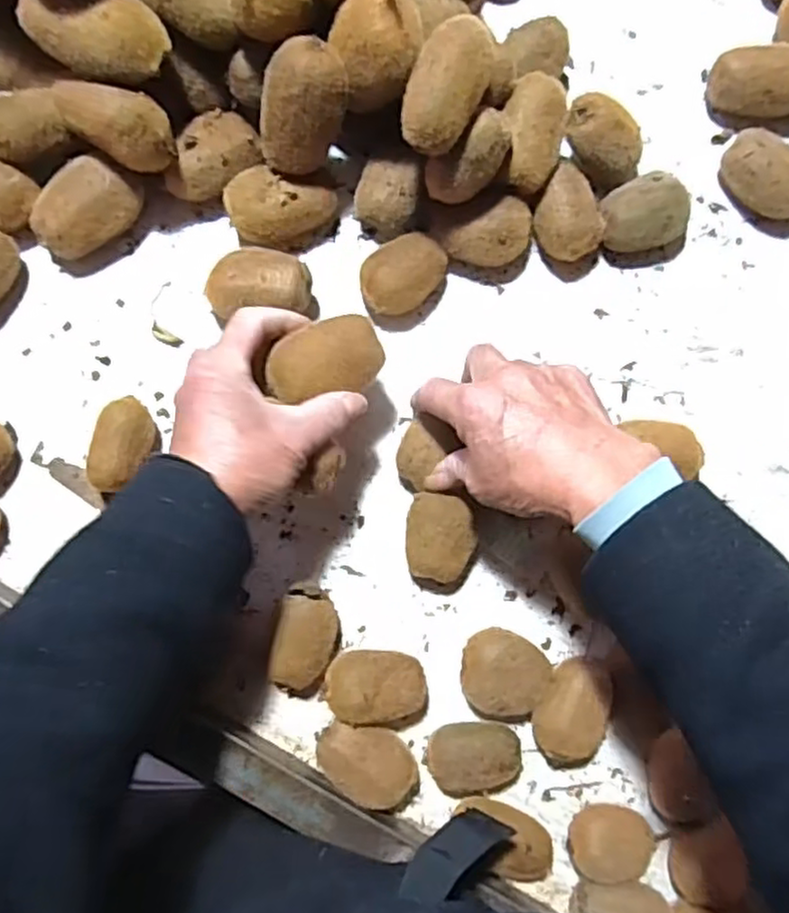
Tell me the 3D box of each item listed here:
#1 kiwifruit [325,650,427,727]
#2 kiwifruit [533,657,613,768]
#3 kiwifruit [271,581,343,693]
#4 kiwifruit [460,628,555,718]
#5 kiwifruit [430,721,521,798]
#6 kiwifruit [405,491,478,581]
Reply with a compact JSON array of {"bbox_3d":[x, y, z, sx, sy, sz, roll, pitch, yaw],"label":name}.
[{"bbox_3d":[-0.010,0.151,0.457,0.068,0.038,0.046,5,83,-5],"label":"kiwifruit"},{"bbox_3d":[0.119,0.172,0.470,0.045,0.038,0.069,17,82,-3],"label":"kiwifruit"},{"bbox_3d":[-0.059,0.119,0.457,0.045,0.035,0.071,11,82,-4],"label":"kiwifruit"},{"bbox_3d":[0.073,0.148,0.475,0.059,0.036,0.055,1,83,-5],"label":"kiwifruit"},{"bbox_3d":[0.053,0.202,0.472,0.059,0.035,0.045,-7,84,-6],"label":"kiwifruit"},{"bbox_3d":[0.031,0.055,0.472,0.044,0.038,0.057,1,83,-5],"label":"kiwifruit"}]

